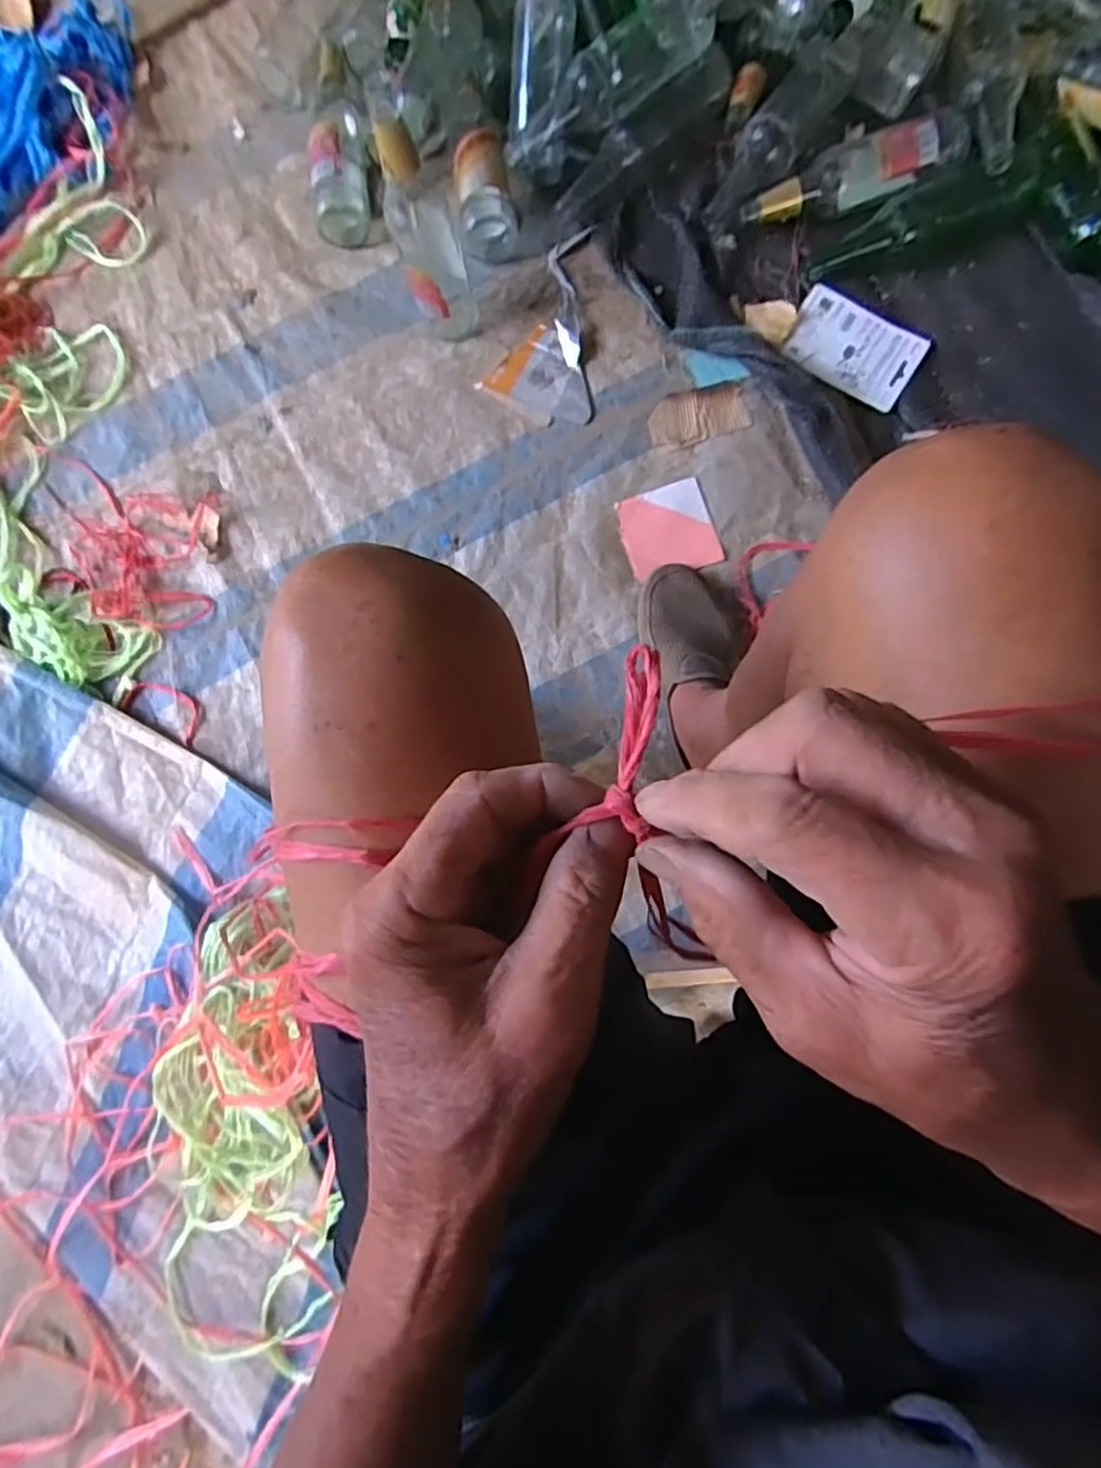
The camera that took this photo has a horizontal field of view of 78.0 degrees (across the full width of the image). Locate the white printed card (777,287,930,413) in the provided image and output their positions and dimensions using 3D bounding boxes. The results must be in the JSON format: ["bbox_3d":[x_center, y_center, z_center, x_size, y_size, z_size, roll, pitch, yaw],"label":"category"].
[{"bbox_3d":[0.370,-0.473,0.830,0.154,0.008,0.112,32,83,5],"label":"white printed card"}]

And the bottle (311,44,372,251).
[{"bbox_3d":[-0.274,-0.779,0.879,0.070,0.062,0.280,-5,83,4],"label":"bottle"}]

